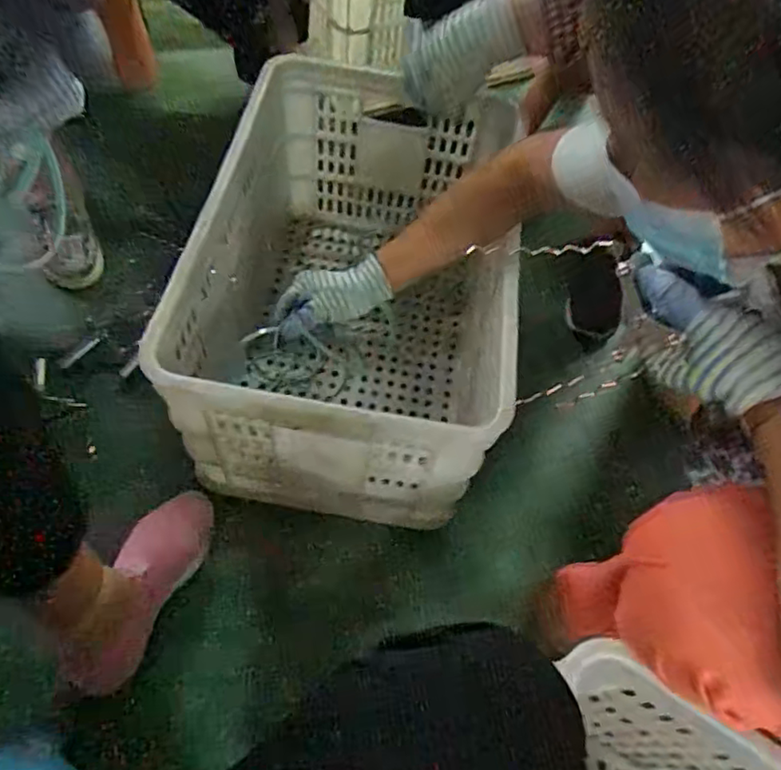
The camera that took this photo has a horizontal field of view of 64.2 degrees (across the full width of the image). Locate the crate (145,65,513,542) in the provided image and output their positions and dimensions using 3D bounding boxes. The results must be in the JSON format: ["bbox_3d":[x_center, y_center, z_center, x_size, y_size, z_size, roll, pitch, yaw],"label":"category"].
[{"bbox_3d":[-0.042,-0.150,0.881,0.340,0.305,0.656,8,58,0],"label":"crate"}]

